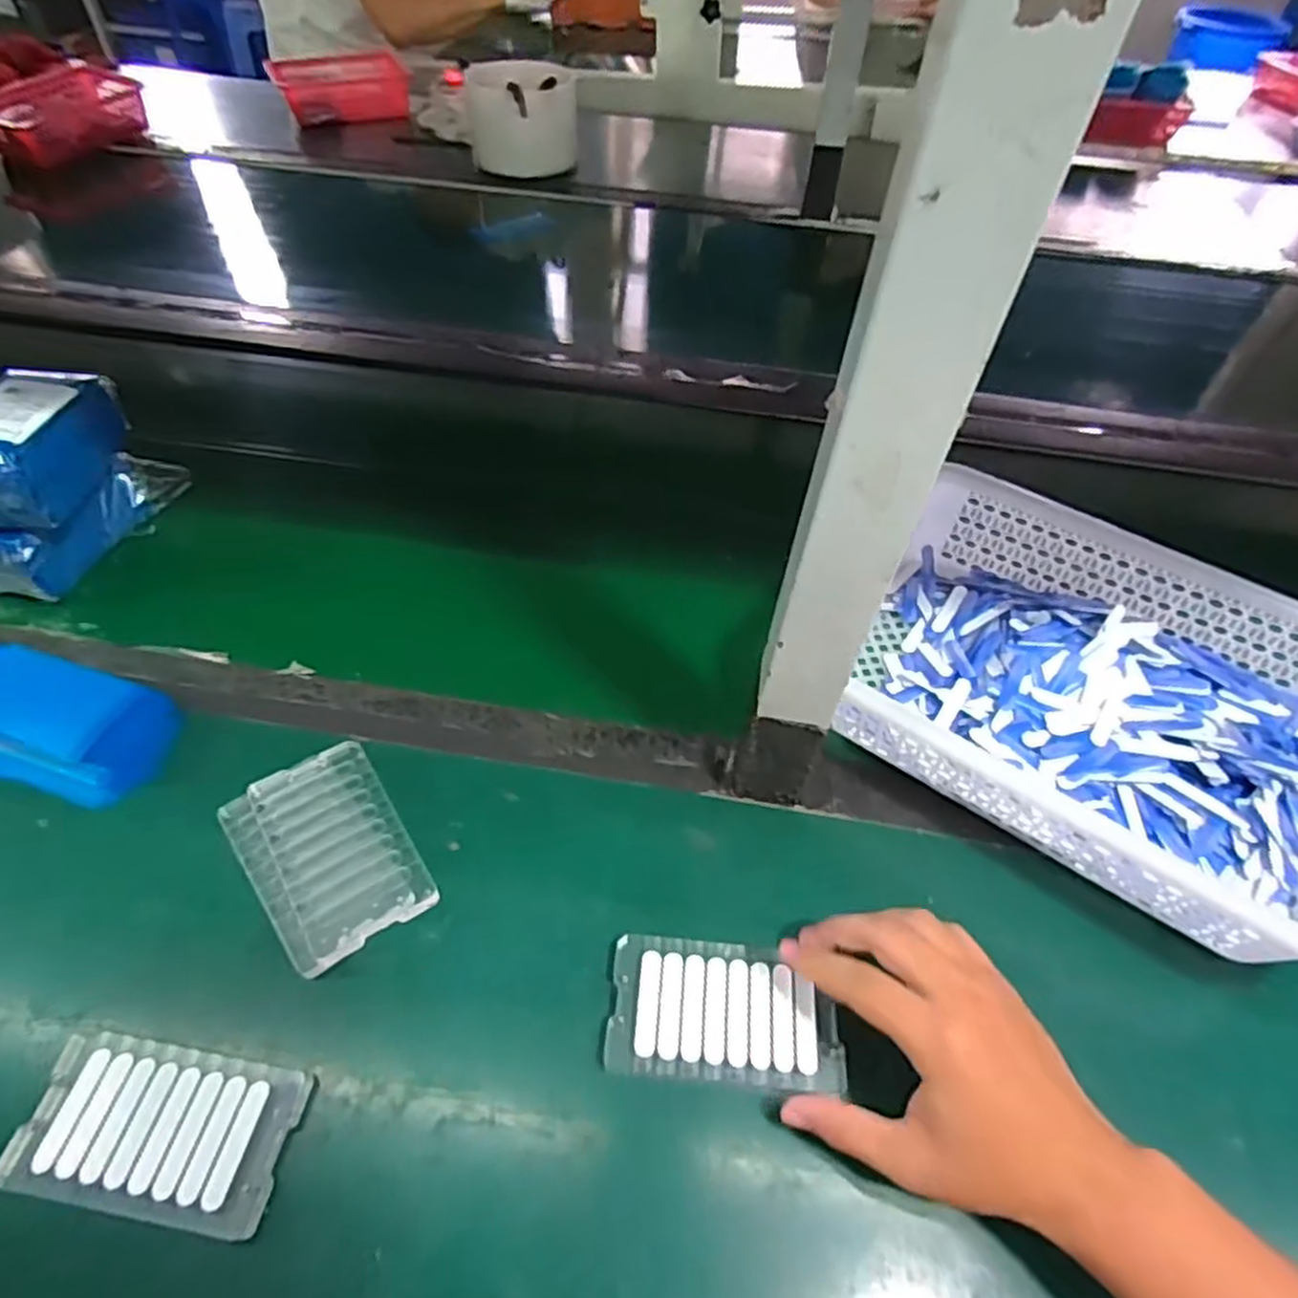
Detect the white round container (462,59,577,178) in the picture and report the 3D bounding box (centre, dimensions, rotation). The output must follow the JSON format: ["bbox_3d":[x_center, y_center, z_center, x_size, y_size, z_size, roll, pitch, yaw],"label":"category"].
[{"bbox_3d":[-0.187,-0.786,1.098,0.162,0.131,0.152,-7,51,-9],"label":"white round container"}]

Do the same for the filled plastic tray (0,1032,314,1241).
[{"bbox_3d":[-0.234,0.229,0.355,0.123,0.012,0.067,9,51,4],"label":"filled plastic tray"}]

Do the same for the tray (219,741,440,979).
[{"bbox_3d":[-0.185,0.119,0.430,0.083,0.024,0.121,-28,57,-23],"label":"tray"}]

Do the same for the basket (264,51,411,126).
[{"bbox_3d":[-0.531,-0.965,1.279,0.229,0.072,0.163,-8,52,-10],"label":"basket"}]

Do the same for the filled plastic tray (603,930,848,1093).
[{"bbox_3d":[0.041,0.192,0.394,0.120,0.007,0.068,5,51,1],"label":"filled plastic tray"}]

